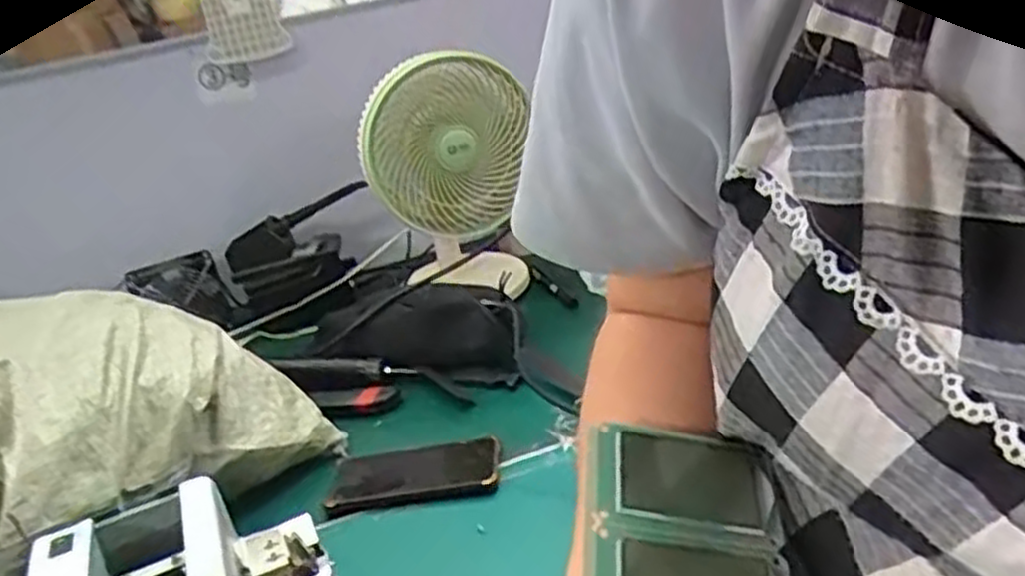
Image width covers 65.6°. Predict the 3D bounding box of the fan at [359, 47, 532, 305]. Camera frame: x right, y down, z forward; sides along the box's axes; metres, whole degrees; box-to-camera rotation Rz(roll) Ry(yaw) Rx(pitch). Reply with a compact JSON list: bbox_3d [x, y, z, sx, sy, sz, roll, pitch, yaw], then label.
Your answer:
[{"bbox_3d":[-0.089,-0.136,1.061,0.213,0.328,0.143,-12,24,-13],"label":"fan"}]

